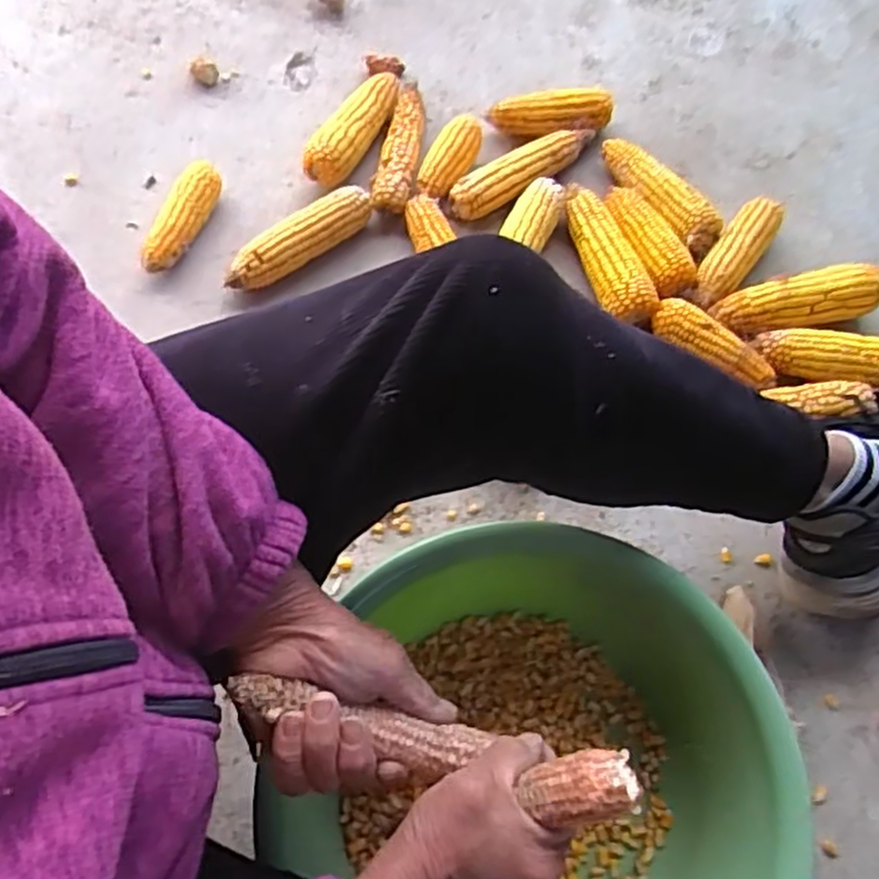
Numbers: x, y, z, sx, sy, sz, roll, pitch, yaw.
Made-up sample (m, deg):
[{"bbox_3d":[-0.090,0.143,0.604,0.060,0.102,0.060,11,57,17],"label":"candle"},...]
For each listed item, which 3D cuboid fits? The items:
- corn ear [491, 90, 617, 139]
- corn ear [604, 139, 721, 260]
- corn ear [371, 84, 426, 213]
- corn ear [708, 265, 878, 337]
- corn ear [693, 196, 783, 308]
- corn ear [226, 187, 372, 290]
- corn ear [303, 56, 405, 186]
[{"bbox_3d":[0.128,-0.364,0.844,0.140,0.050,0.052,-3,67,-3],"label":"corn ear"},{"bbox_3d":[0.234,-0.262,0.800,0.047,0.052,0.171,-33,71,-14],"label":"corn ear"},{"bbox_3d":[-0.041,-0.314,0.816,0.041,0.033,0.169,10,67,3],"label":"corn ear"},{"bbox_3d":[0.353,-0.136,0.740,0.165,0.055,0.054,-10,67,-6],"label":"corn ear"},{"bbox_3d":[0.306,-0.192,0.767,0.046,0.048,0.146,34,70,13],"label":"corn ear"},{"bbox_3d":[-0.142,-0.204,0.764,0.168,0.044,0.048,-31,71,-14],"label":"corn ear"},{"bbox_3d":[-0.086,-0.364,0.826,0.061,0.053,0.205,19,68,7],"label":"corn ear"}]

